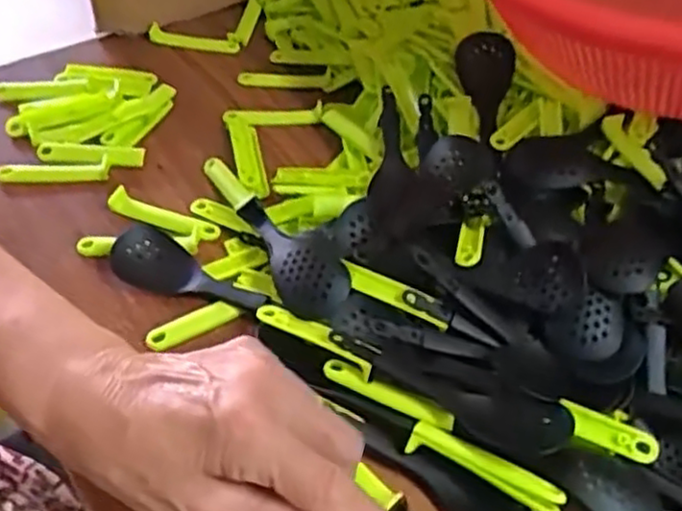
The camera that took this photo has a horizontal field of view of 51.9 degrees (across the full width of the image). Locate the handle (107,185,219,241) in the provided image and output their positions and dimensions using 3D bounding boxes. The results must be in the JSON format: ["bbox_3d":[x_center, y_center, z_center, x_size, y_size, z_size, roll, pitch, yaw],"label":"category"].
[{"bbox_3d":[-0.120,-0.027,0.467,0.080,0.008,0.018,21,49,14],"label":"handle"}]

